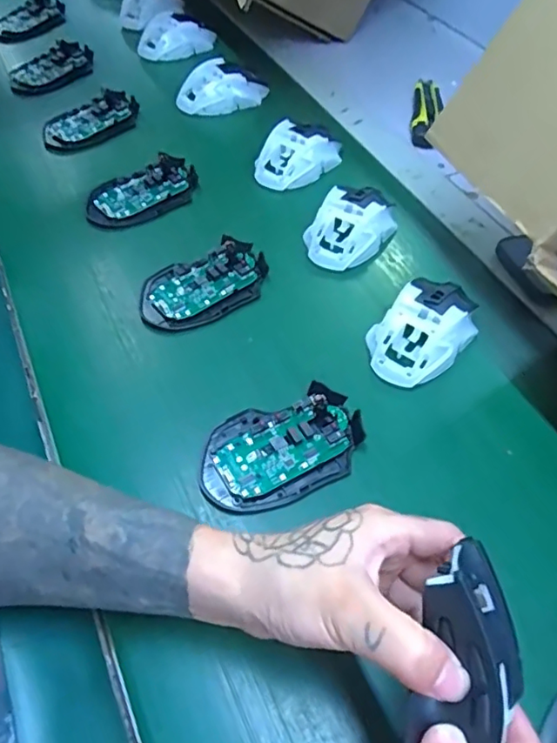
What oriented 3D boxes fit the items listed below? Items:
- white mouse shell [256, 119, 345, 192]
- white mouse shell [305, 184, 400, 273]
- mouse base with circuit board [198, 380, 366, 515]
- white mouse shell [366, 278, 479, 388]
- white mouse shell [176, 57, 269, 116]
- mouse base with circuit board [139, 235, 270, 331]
[{"bbox_3d":[0.019,-0.229,0.592,0.067,0.040,0.099,24,54,18],"label":"white mouse shell"},{"bbox_3d":[0.071,-0.140,0.526,0.065,0.036,0.107,28,56,21],"label":"white mouse shell"},{"bbox_3d":[0.002,0.054,0.388,0.115,0.024,0.072,-20,56,-14],"label":"mouse base with circuit board"},{"bbox_3d":[0.117,-0.034,0.447,0.104,0.039,0.063,-37,60,-27],"label":"white mouse shell"},{"bbox_3d":[-0.070,-0.344,0.677,0.110,0.038,0.062,-26,55,-20],"label":"white mouse shell"},{"bbox_3d":[-0.063,-0.073,0.483,0.114,0.022,0.068,-25,57,-17],"label":"mouse base with circuit board"}]

